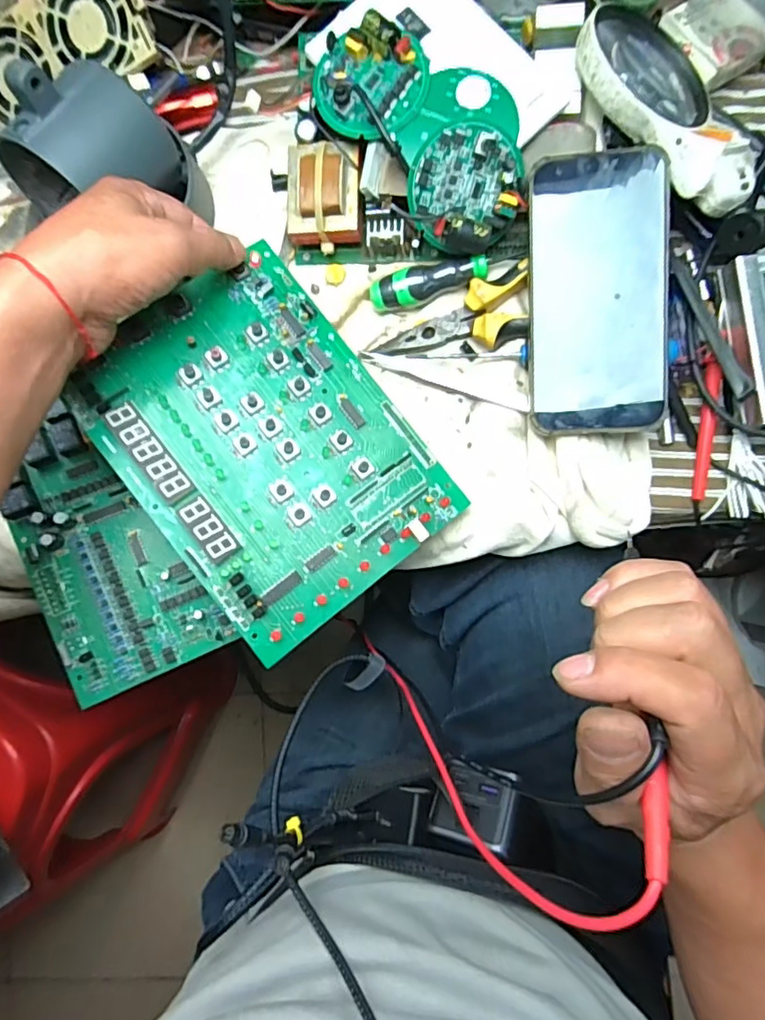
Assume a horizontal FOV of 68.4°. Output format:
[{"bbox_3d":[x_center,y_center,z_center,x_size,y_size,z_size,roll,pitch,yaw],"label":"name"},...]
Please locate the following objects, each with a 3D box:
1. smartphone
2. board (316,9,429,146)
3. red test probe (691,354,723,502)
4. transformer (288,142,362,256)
[{"bbox_3d":[0.128,-0.127,0.335,0.079,0.006,0.159,-2,95,11],"label":"smartphone"},{"bbox_3d":[-0.009,-0.266,0.348,0.067,0.025,0.063,0,86,4],"label":"board"},{"bbox_3d":[0.207,-0.052,0.360,0.011,0.011,0.091,2,94,4],"label":"red test probe"},{"bbox_3d":[-0.039,-0.209,0.379,0.049,0.035,0.059,2,86,4],"label":"transformer"}]

